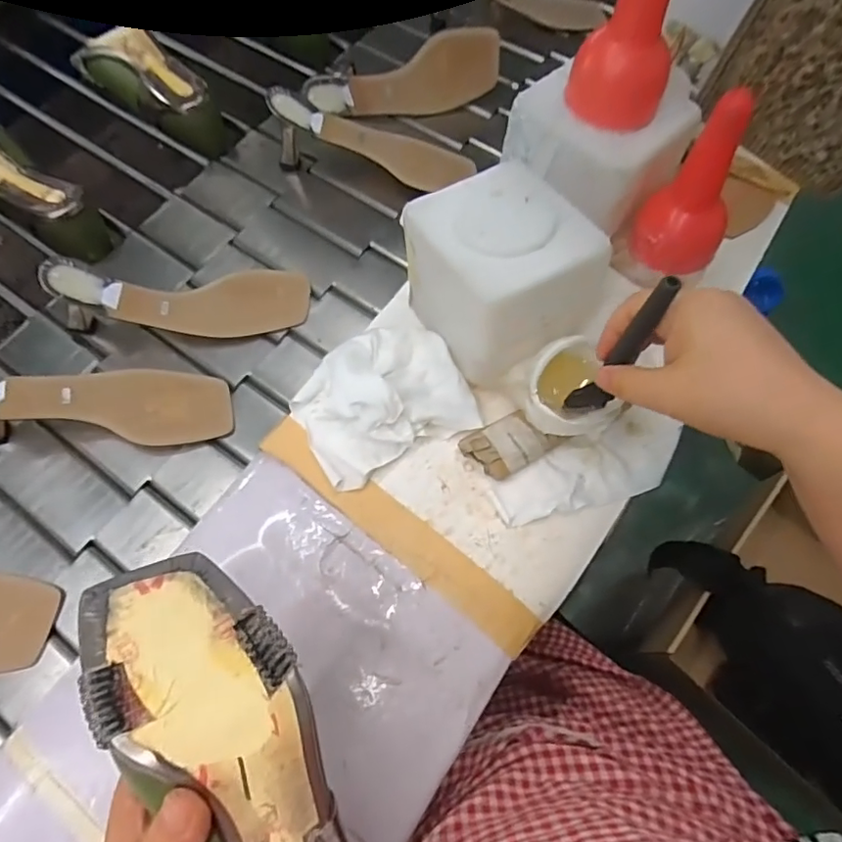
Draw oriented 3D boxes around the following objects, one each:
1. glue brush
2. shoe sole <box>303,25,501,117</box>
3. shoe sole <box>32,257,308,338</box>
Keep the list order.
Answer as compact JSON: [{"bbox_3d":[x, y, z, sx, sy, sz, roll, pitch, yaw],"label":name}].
[{"bbox_3d":[0.125,-0.042,0.348,0.029,0.141,0.013,0,64,-4],"label":"glue brush"},{"bbox_3d":[-0.017,-0.395,0.646,0.222,0.072,0.022,-15,35,7],"label":"shoe sole"},{"bbox_3d":[-0.223,-0.121,0.520,0.224,0.071,0.070,-7,67,-6],"label":"shoe sole"}]

